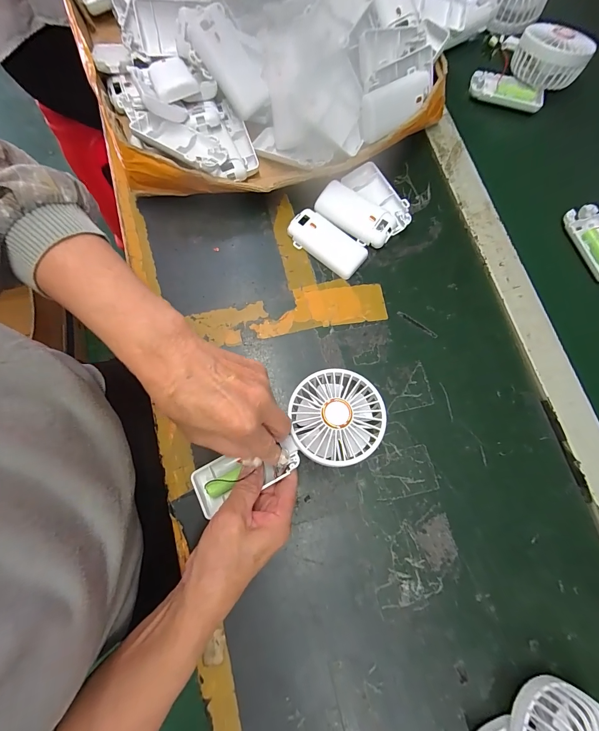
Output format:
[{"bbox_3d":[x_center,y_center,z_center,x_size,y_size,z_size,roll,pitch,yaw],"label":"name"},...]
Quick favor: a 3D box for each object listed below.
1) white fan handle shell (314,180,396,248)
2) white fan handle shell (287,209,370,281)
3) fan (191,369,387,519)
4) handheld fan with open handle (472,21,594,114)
[{"bbox_3d":[0.066,-0.176,0.378,0.092,0.023,0.049,34,78,7],"label":"white fan handle shell"},{"bbox_3d":[0.032,-0.143,0.374,0.093,0.015,0.043,33,78,6],"label":"white fan handle shell"},{"bbox_3d":[-0.012,0.071,0.294,0.187,0.026,0.081,-28,79,0],"label":"fan"},{"bbox_3d":[0.296,-0.385,0.413,0.111,0.052,0.099,33,78,6],"label":"handheld fan with open handle"}]

